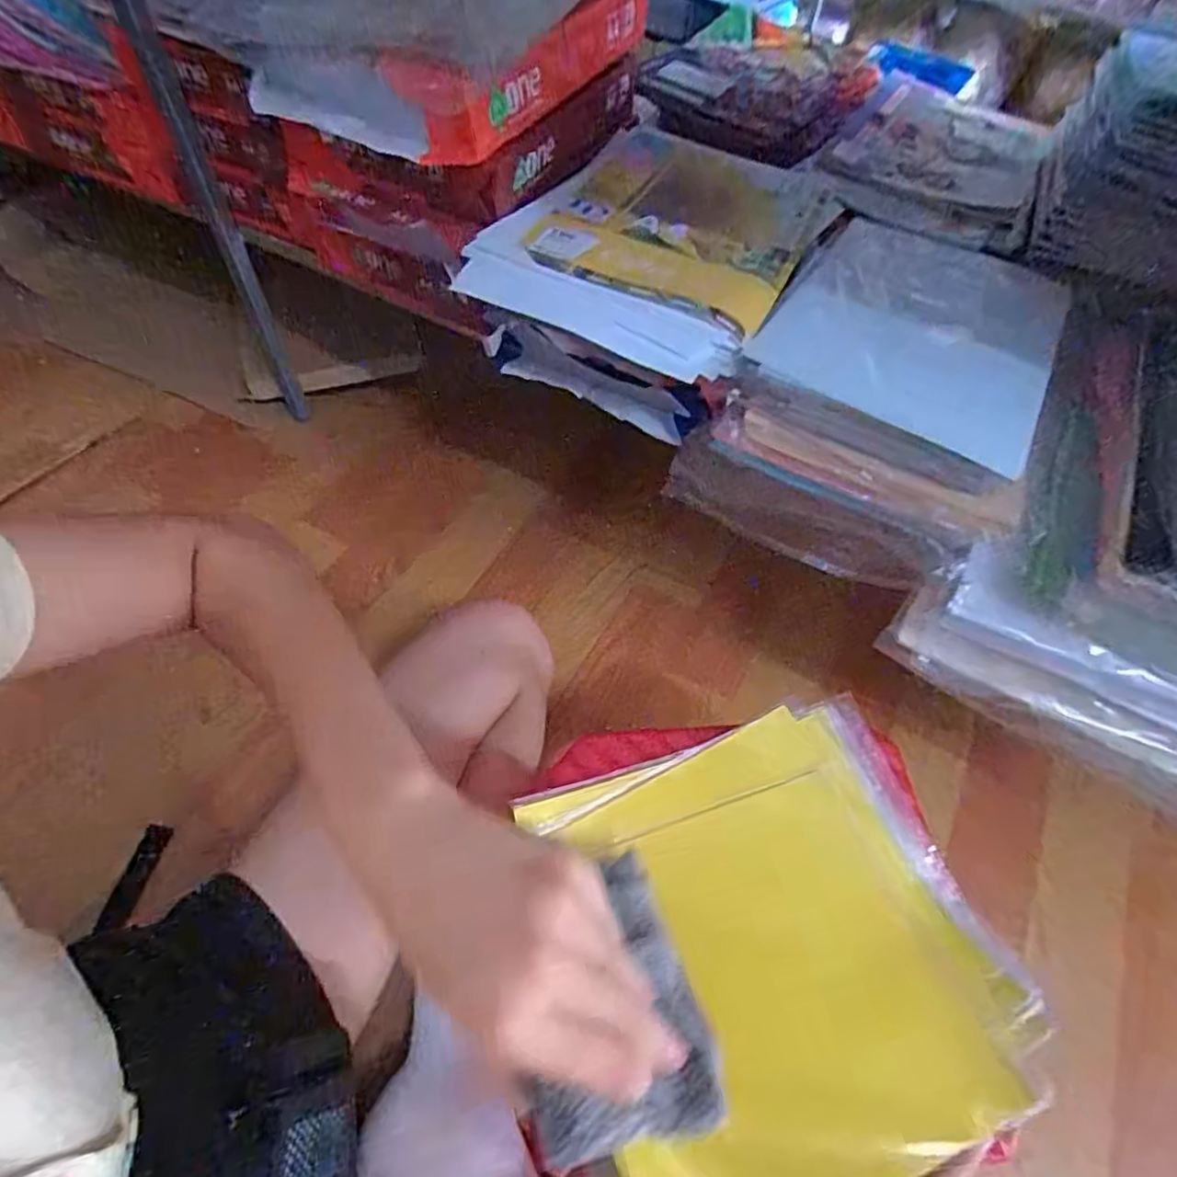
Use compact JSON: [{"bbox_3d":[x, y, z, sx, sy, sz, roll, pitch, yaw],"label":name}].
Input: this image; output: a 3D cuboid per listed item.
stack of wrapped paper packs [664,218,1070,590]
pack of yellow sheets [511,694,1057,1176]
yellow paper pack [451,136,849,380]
[{"bbox_3d":[0.257,-0.174,0.560,0.219,0.112,0.343,28,58,14],"label":"stack of wrapped paper packs"},{"bbox_3d":[0.097,0.169,0.332,0.225,0.036,0.209,-11,46,-14],"label":"pack of yellow sheets"},{"bbox_3d":[0.065,-0.305,0.545,0.221,0.026,0.314,26,58,13],"label":"yellow paper pack"}]

